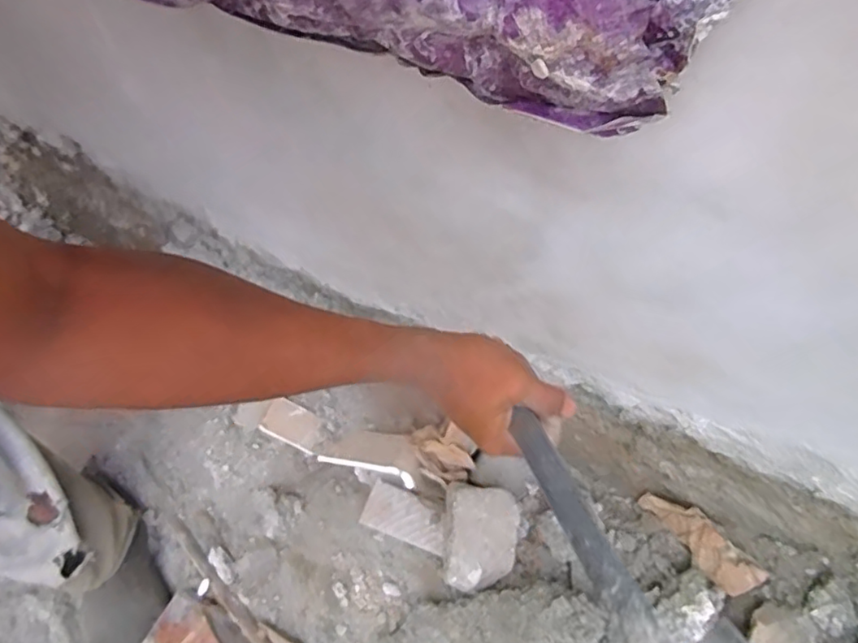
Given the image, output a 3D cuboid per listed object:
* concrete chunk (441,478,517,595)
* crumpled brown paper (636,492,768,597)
[{"bbox_3d":[0.053,0.248,0.695,0.092,0.064,0.111,3,87,-23],"label":"concrete chunk"},{"bbox_3d":[0.309,0.247,0.668,0.045,0.026,0.139,-48,50,8],"label":"crumpled brown paper"}]

